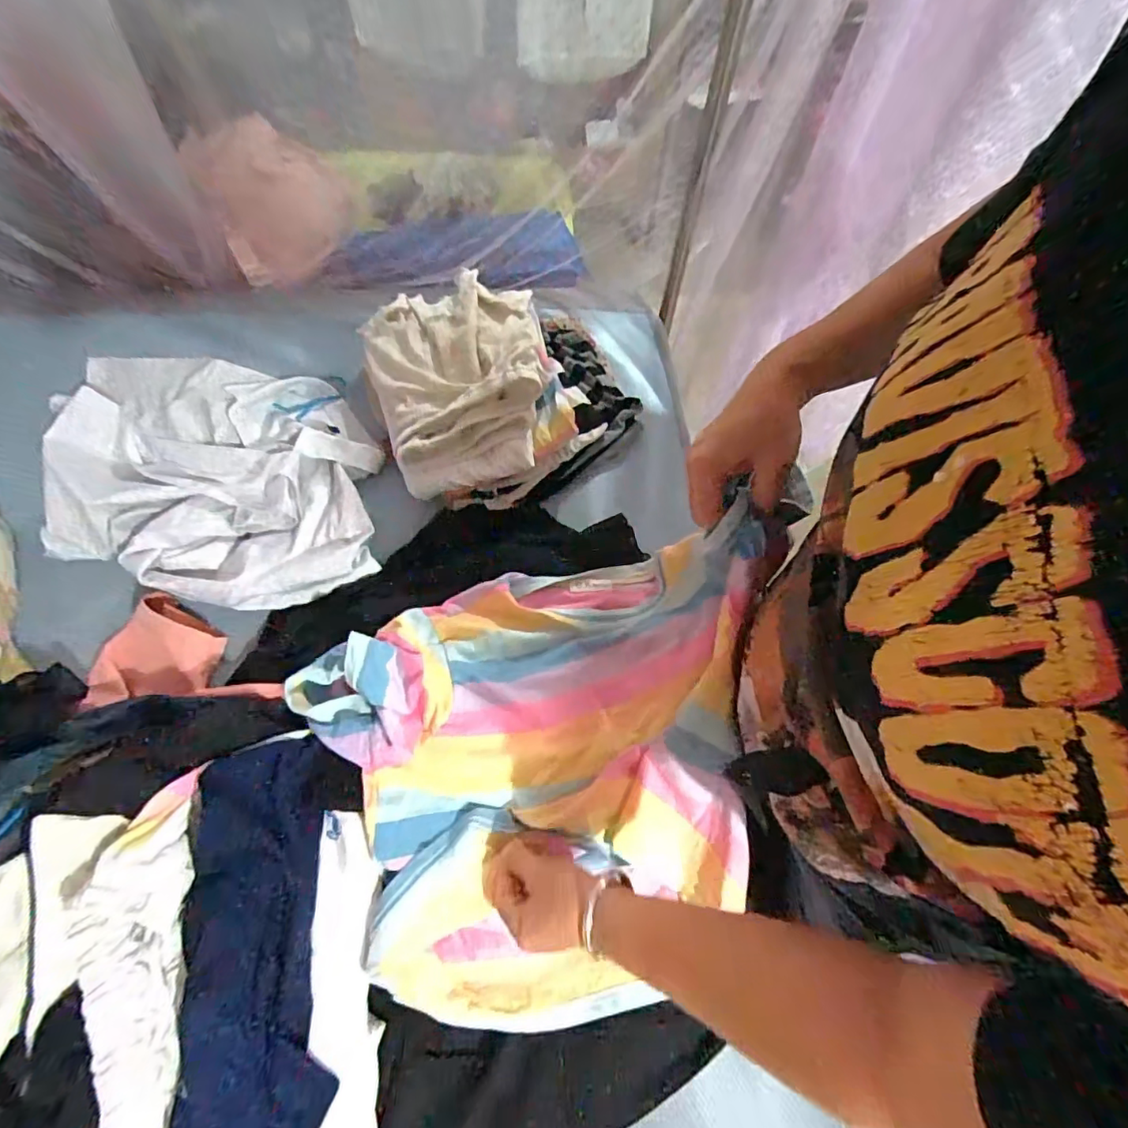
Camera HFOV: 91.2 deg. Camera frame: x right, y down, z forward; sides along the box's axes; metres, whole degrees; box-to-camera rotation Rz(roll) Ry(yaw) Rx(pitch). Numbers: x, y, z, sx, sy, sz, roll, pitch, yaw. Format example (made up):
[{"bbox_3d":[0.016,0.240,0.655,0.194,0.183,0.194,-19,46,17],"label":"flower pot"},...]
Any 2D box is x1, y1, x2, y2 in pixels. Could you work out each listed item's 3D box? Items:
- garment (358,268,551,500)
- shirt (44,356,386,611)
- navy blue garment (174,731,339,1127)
[{"bbox_3d":[-0.141,-0.247,0.702,0.219,0.105,0.285,-10,62,-8],"label":"garment"},{"bbox_3d":[-0.452,-0.137,0.712,0.406,0.067,0.411,-4,62,-5],"label":"shirt"},{"bbox_3d":[-0.244,0.350,0.434,0.128,0.047,0.405,-2,62,-4],"label":"navy blue garment"}]

